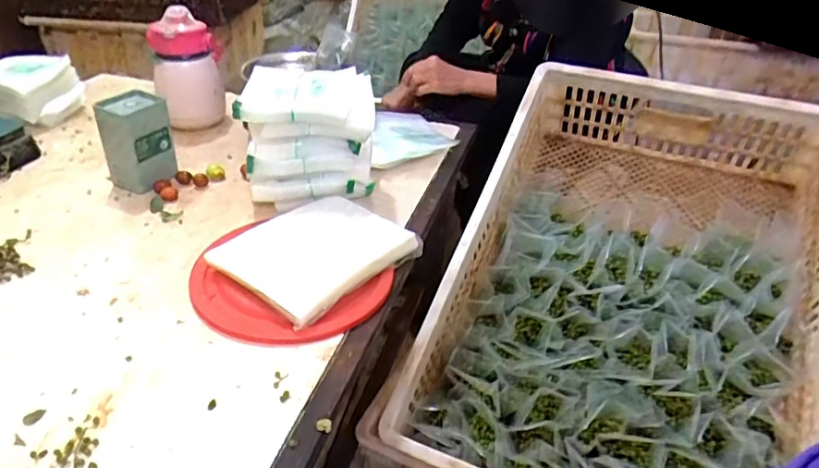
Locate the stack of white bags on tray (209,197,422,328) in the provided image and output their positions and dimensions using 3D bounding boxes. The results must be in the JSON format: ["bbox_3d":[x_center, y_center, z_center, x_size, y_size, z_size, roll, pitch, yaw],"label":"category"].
[{"bbox_3d":[-0.110,0.016,0.680,0.178,0.033,0.213,25,40,32],"label":"stack of white bags on tray"}]

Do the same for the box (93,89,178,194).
[{"bbox_3d":[-0.385,-0.129,0.791,0.073,0.118,0.080,14,35,19],"label":"box"}]

